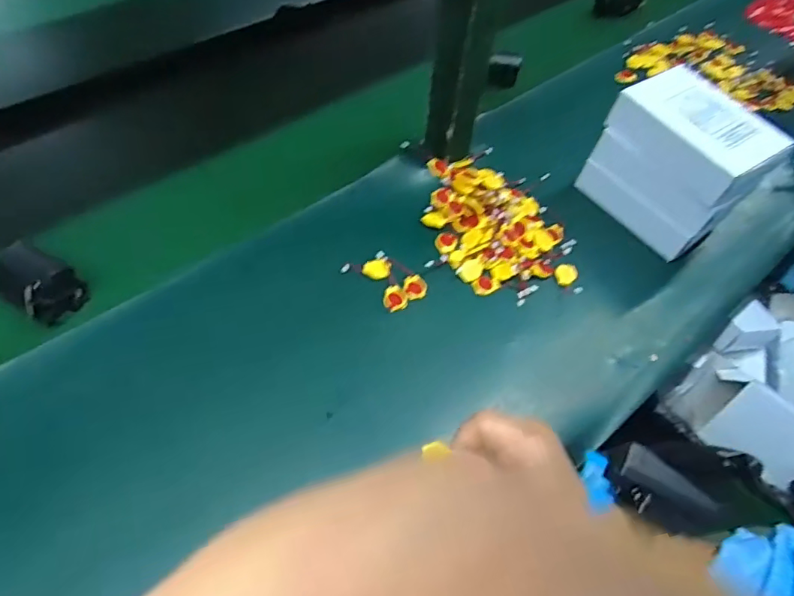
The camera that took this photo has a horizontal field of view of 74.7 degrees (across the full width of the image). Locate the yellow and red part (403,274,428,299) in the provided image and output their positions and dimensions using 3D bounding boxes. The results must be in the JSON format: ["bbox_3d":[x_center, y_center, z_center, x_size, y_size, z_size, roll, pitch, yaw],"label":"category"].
[{"bbox_3d":[0.018,-0.012,0.500,0.023,0.004,0.024,2,57,-3],"label":"yellow and red part"}]

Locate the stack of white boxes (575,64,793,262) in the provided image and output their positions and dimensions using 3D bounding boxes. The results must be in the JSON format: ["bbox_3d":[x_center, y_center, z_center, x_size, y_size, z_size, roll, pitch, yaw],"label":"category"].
[{"bbox_3d":[0.286,-0.136,0.535,0.094,0.126,0.141,-29,64,-21],"label":"stack of white boxes"}]

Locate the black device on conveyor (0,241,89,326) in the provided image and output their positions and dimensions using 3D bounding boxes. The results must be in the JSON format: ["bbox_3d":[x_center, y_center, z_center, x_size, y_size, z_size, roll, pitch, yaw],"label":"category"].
[{"bbox_3d":[-0.319,-0.013,0.460,0.066,0.039,0.048,29,60,13],"label":"black device on conveyor"}]

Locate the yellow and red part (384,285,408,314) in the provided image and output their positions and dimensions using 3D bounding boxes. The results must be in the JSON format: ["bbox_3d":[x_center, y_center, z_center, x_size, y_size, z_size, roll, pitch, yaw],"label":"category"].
[{"bbox_3d":[-0.001,0.000,0.494,0.021,0.004,0.026,-8,58,-9],"label":"yellow and red part"}]

